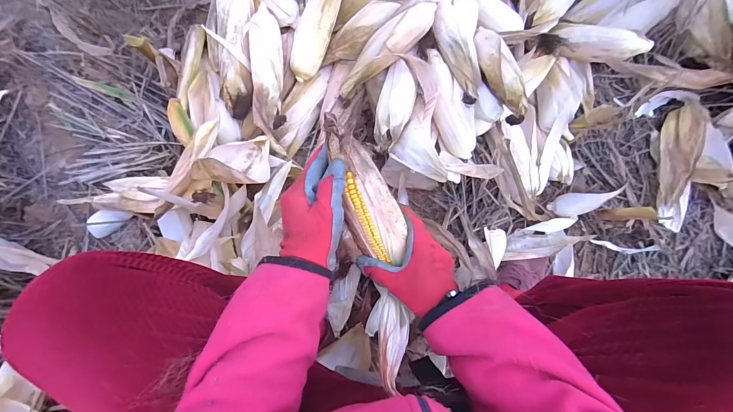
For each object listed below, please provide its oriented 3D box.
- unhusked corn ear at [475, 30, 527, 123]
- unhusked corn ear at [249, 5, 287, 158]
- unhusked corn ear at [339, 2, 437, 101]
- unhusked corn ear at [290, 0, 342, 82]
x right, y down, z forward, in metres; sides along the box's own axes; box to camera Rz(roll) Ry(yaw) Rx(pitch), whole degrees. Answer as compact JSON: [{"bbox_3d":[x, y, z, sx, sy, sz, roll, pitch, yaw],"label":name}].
[{"bbox_3d":[0.240,-0.247,0.616,0.062,0.044,0.223,-12,70,-2],"label":"unhusked corn ear"},{"bbox_3d":[-0.186,-0.241,0.652,0.061,0.061,0.260,0,84,-1],"label":"unhusked corn ear"},{"bbox_3d":[0.029,-0.283,0.628,0.218,0.058,0.057,-37,85,21],"label":"unhusked corn ear"},{"bbox_3d":[-0.082,-0.377,0.649,0.062,0.047,0.274,20,99,2],"label":"unhusked corn ear"}]

